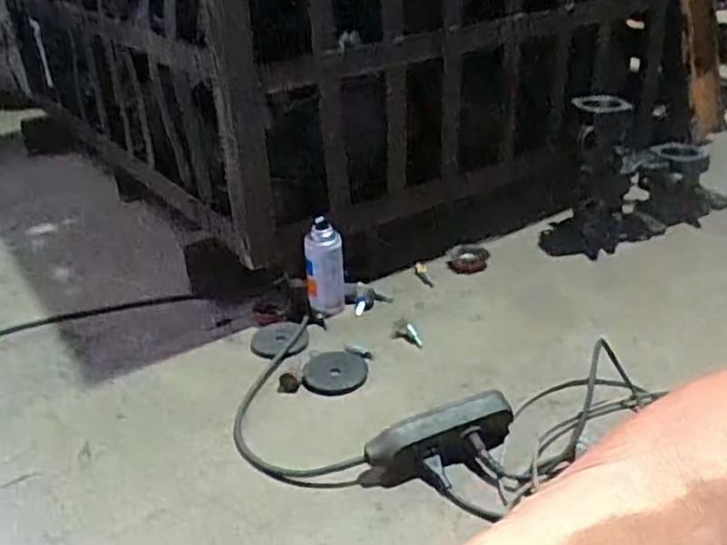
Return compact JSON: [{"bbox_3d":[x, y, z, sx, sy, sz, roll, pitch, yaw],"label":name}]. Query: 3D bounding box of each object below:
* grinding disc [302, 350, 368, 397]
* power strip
[{"bbox_3d":[-0.040,0.140,1.015,0.087,0.015,0.106,-2,28,4],"label":"grinding disc"},{"bbox_3d":[0.097,0.198,0.839,0.189,0.061,0.050,-14,30,-20],"label":"power strip"}]

